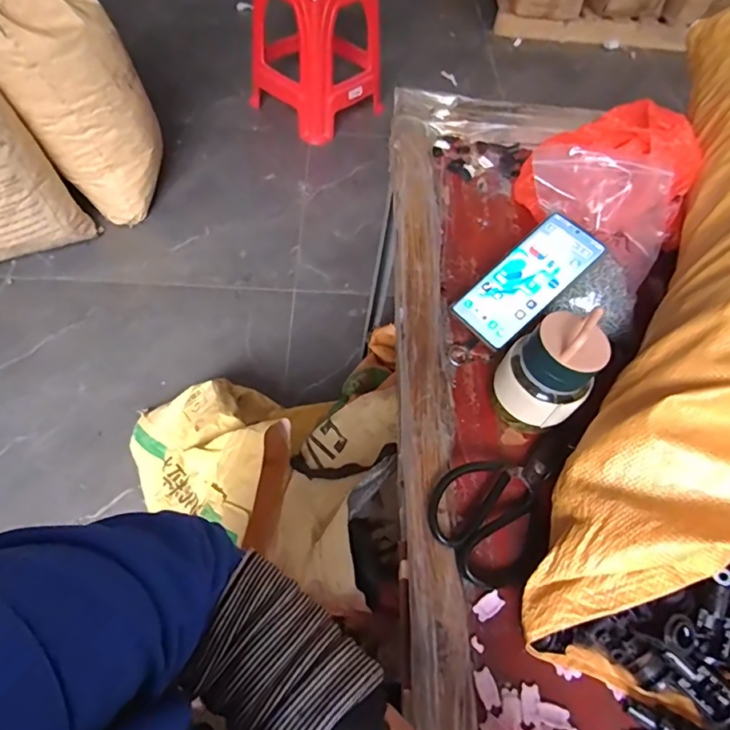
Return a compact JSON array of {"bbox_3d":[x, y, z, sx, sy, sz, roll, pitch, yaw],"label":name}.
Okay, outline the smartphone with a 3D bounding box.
[{"bbox_3d":[0.175,-0.092,0.537,0.158,0.008,0.074,-43,67,0],"label":"smartphone"}]

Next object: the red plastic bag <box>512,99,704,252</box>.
[{"bbox_3d":[0.294,-0.240,0.608,0.183,0.104,0.271,12,56,4],"label":"red plastic bag"}]

